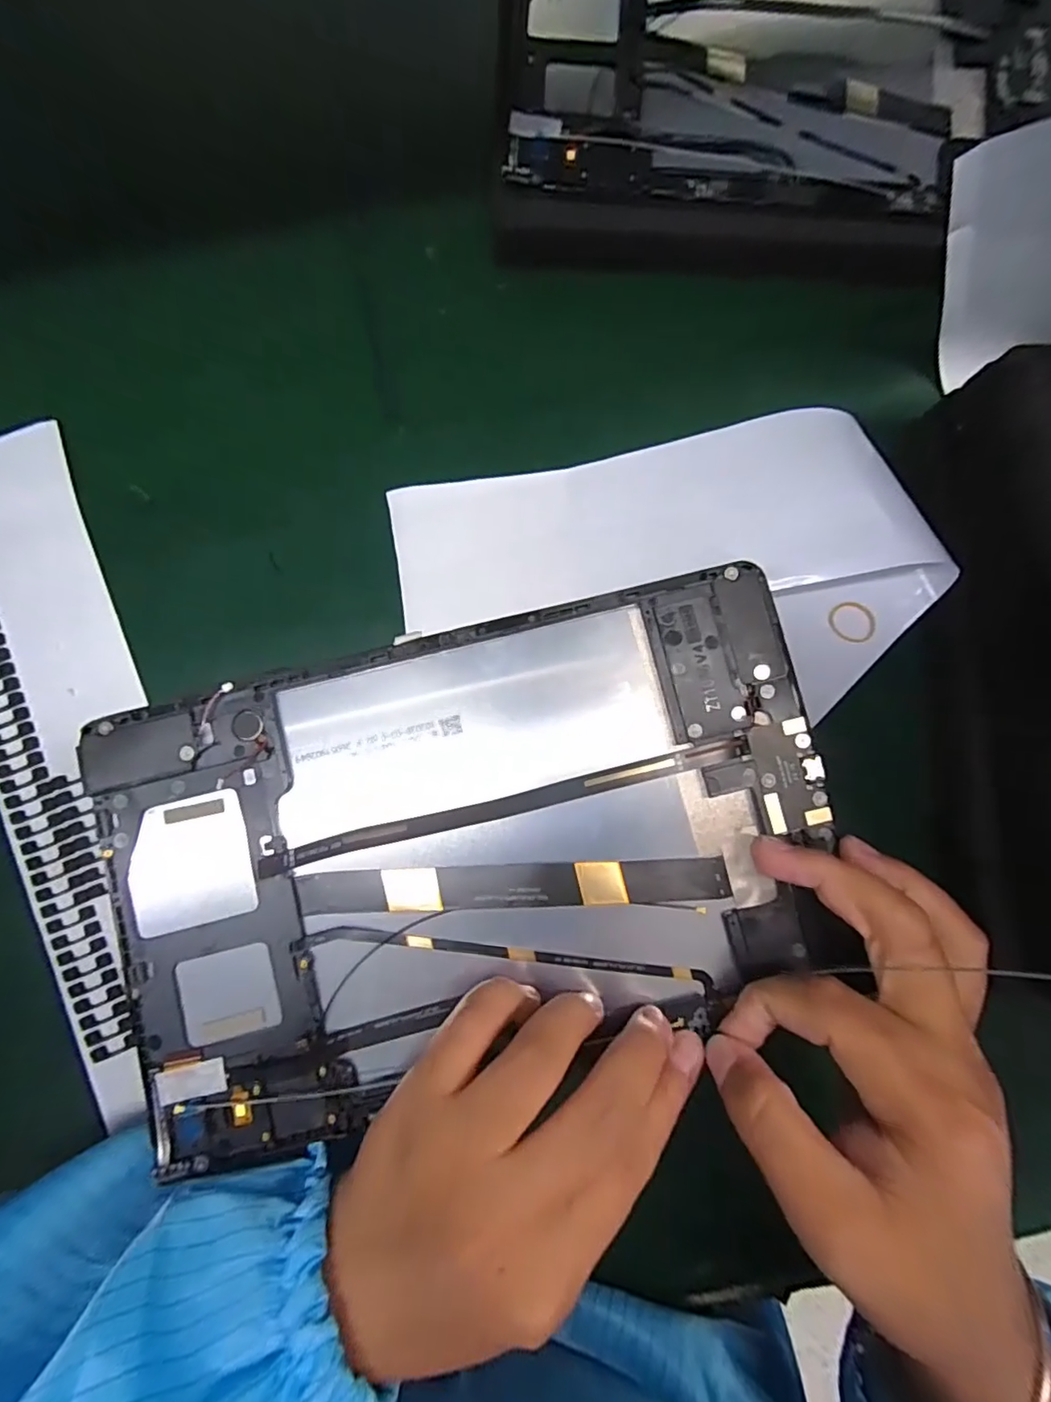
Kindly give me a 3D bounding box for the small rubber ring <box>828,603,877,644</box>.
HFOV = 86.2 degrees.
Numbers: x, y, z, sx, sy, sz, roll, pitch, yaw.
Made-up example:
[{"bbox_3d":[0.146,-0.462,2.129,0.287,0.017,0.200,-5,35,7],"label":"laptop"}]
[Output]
[{"bbox_3d":[0.144,-0.034,0.247,0.017,0.004,0.019,-14,86,-2],"label":"small rubber ring"}]

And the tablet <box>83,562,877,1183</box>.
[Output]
[{"bbox_3d":[-0.017,0.049,0.190,0.234,0.012,0.145,-14,88,0],"label":"tablet"}]

